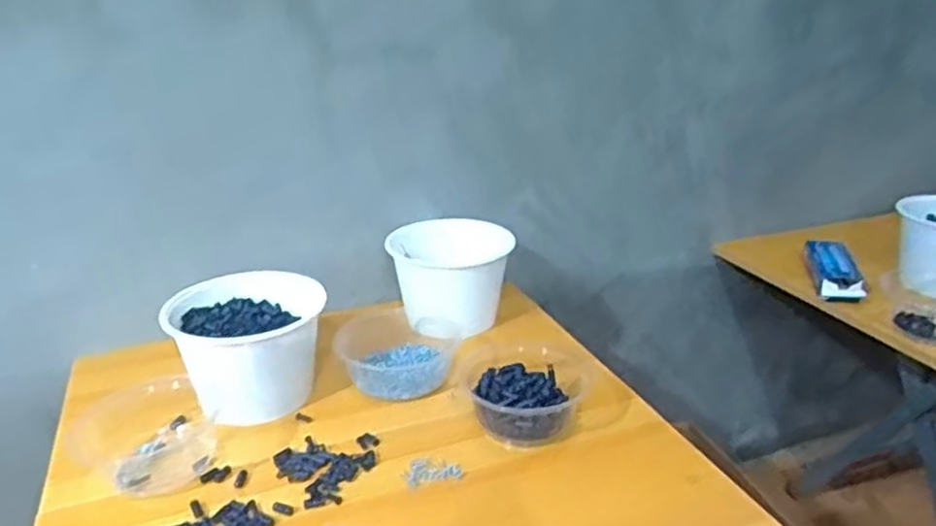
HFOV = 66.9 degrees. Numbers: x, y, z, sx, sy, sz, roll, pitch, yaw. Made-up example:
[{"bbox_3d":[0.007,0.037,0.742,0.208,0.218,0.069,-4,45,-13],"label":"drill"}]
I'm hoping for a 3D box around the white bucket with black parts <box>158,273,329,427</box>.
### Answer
[{"bbox_3d":[-0.230,0.086,0.756,0.154,0.099,0.147,0,22,0],"label":"white bucket with black parts"}]

